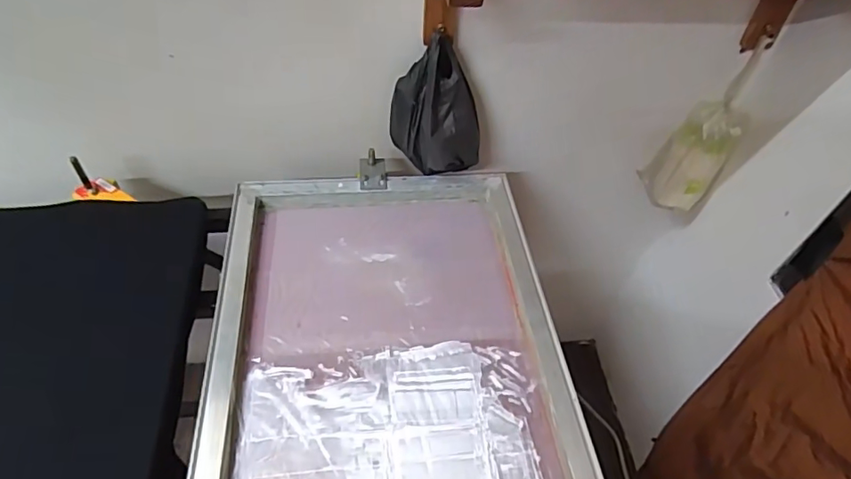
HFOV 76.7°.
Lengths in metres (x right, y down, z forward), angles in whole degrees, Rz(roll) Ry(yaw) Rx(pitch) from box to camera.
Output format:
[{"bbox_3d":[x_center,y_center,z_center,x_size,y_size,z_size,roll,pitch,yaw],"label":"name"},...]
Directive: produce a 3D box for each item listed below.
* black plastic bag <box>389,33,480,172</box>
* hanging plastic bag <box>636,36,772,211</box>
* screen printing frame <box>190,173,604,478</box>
[{"bbox_3d":[0.025,-0.219,0.893,0.123,0.189,0.122,-20,55,-21],"label":"black plastic bag"},{"bbox_3d":[0.535,-0.200,1.049,0.128,0.330,0.066,22,51,12],"label":"hanging plastic bag"},{"bbox_3d":[-0.049,0.149,0.727,0.454,0.047,0.637,-2,50,-8],"label":"screen printing frame"}]

